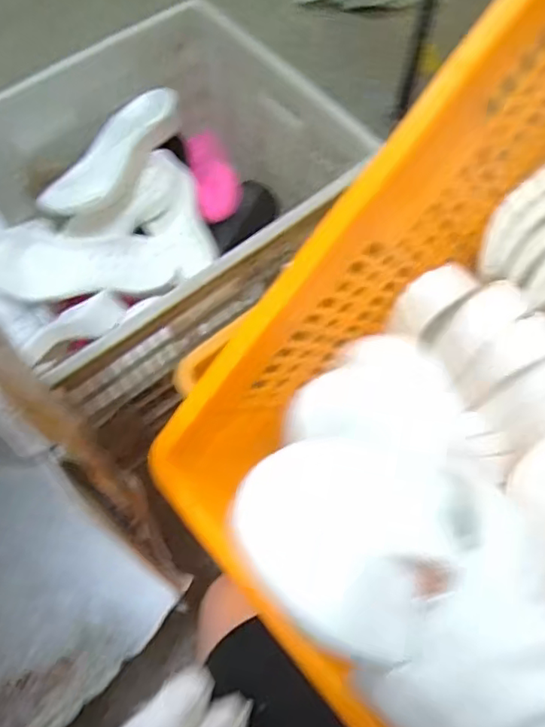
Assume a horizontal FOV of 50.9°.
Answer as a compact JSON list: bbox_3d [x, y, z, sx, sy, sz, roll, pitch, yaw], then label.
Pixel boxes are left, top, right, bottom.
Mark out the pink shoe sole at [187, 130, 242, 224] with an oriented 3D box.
[{"bbox_3d":[-0.111,-0.362,1.075,0.082,0.058,0.273,-10,48,-4],"label":"pink shoe sole"}]

